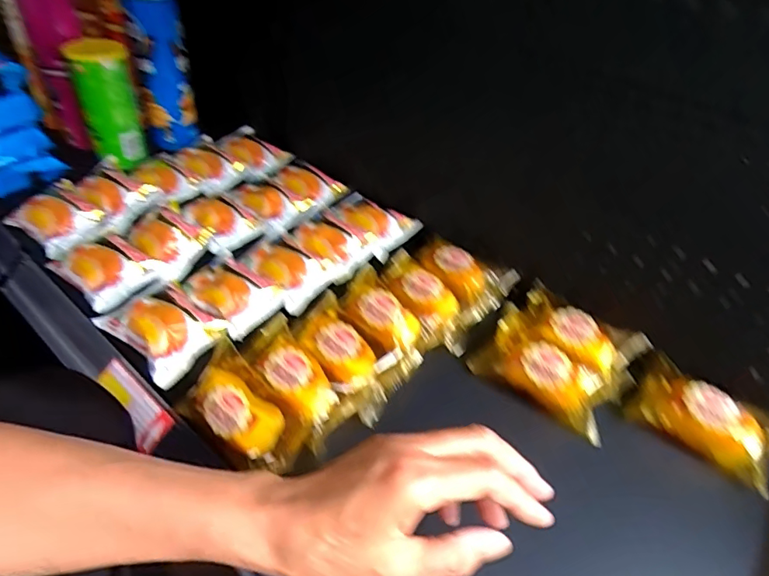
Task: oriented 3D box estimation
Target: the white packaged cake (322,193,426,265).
[{"bbox_3d":[-0.023,-0.077,0.613,0.100,0.029,0.079,31,46,25],"label":"white packaged cake"}]

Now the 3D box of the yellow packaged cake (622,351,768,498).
[{"bbox_3d":[0.278,0.111,0.440,0.122,0.043,0.070,36,48,29],"label":"yellow packaged cake"}]

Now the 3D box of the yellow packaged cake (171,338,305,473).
[{"bbox_3d":[-0.115,0.094,0.395,0.117,0.047,0.053,34,47,27],"label":"yellow packaged cake"}]

